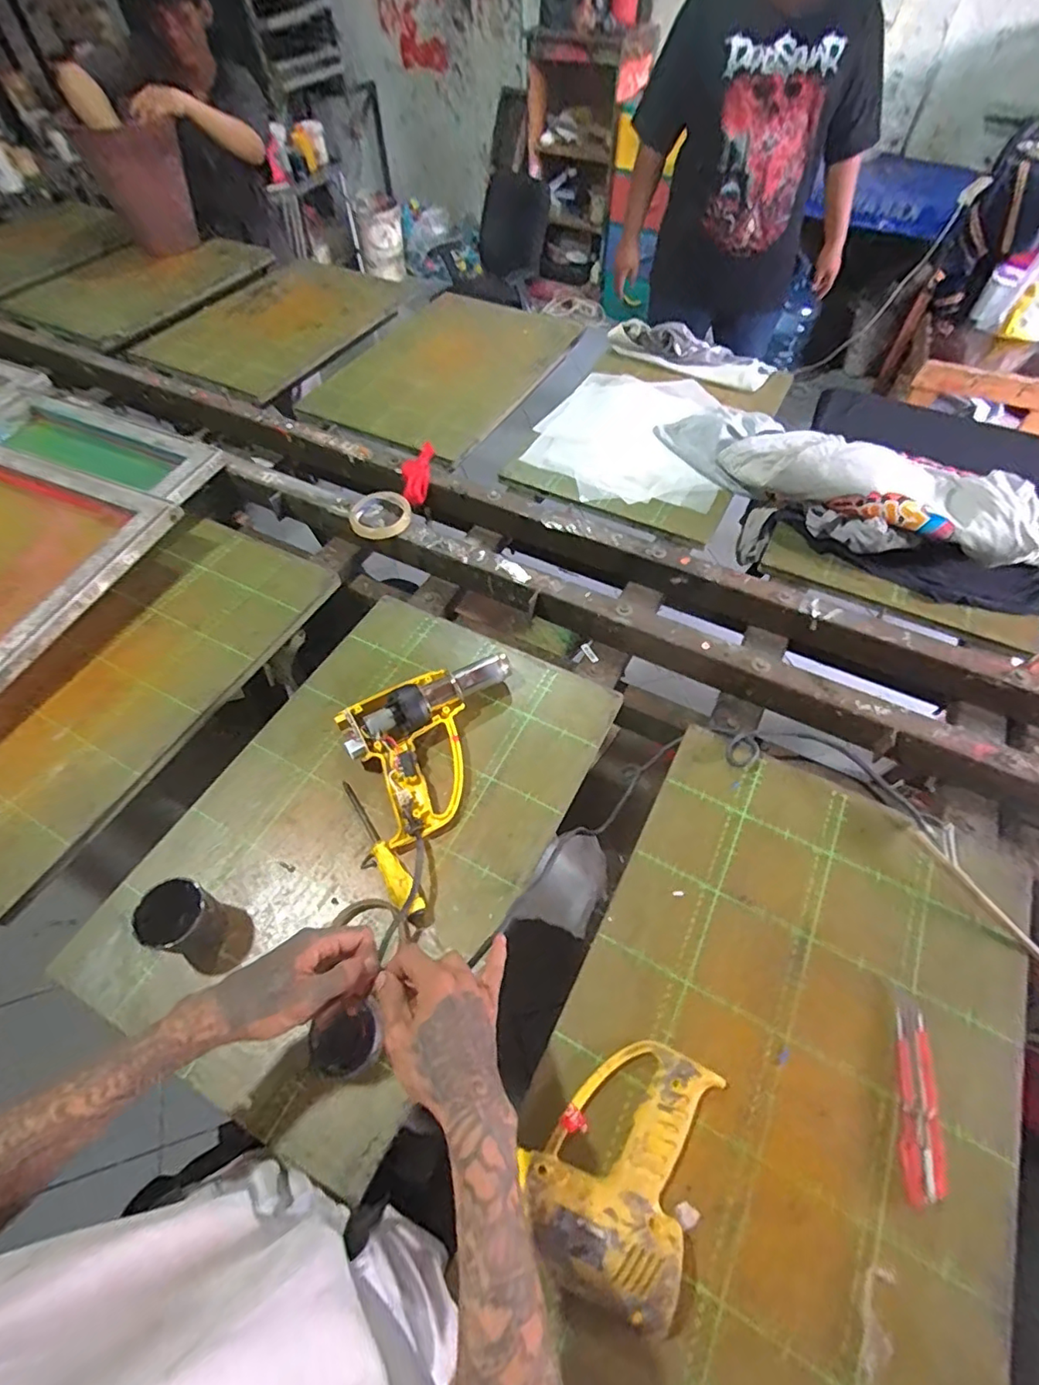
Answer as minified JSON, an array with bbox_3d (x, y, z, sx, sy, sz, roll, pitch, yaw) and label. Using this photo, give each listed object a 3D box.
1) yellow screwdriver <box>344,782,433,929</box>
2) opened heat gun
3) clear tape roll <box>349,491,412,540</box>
[{"bbox_3d":[-0.155,0.176,0.640,0.026,0.029,0.195,-27,60,-16],"label":"yellow screwdriver"},{"bbox_3d":[-0.089,0.056,0.702,0.225,0.052,0.182,-26,60,-15],"label":"opened heat gun"},{"bbox_3d":[-0.226,-0.287,0.900,0.094,0.025,0.094,0,57,1],"label":"clear tape roll"}]

